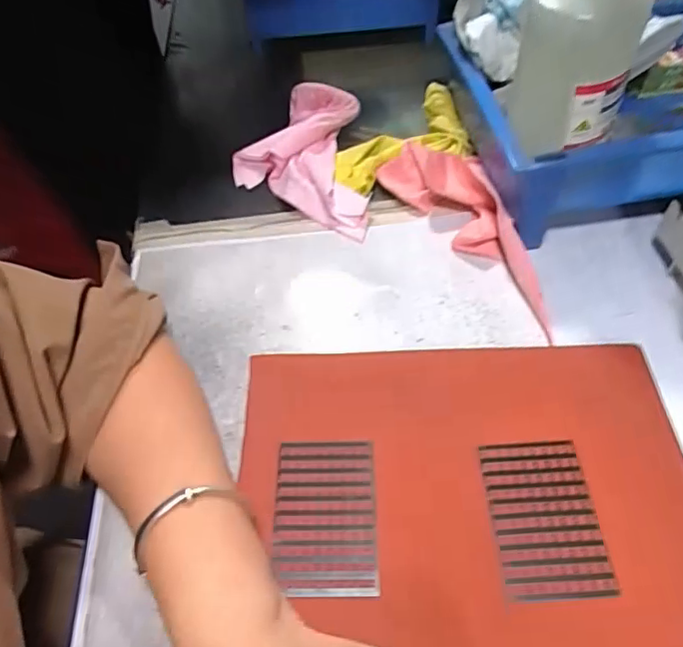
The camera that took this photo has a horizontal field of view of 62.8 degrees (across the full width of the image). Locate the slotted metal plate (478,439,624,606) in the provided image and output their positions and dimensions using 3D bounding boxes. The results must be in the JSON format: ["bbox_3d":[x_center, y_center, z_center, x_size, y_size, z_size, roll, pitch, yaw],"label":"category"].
[{"bbox_3d":[0.110,0.104,0.304,0.055,0.007,0.082,-5,52,2],"label":"slotted metal plate"}]

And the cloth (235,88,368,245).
[{"bbox_3d":[-0.017,-0.153,0.495,0.157,0.044,0.120,29,60,25],"label":"cloth"}]

